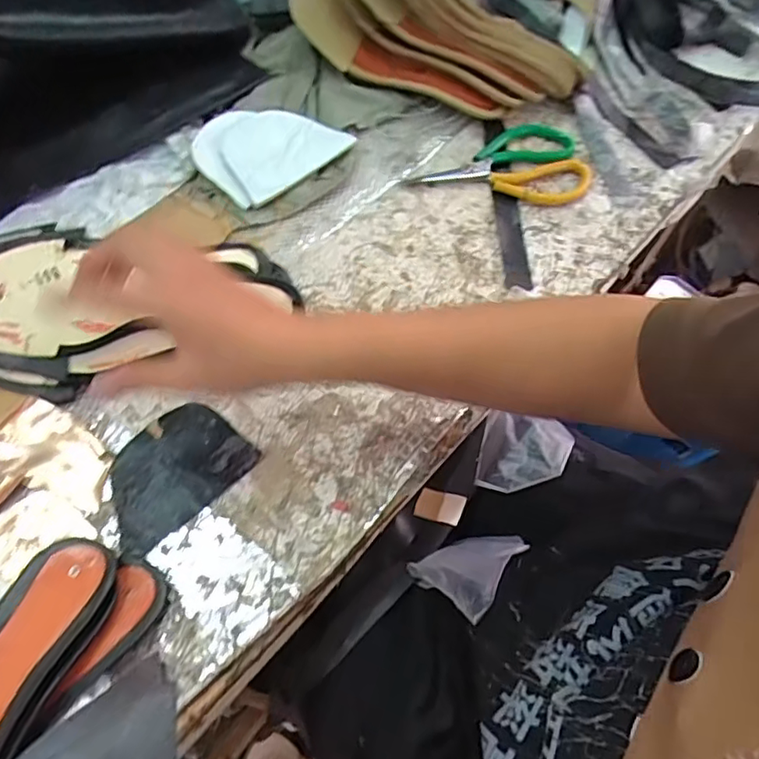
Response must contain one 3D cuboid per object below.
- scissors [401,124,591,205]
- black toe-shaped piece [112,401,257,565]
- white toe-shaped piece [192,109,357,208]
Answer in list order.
[{"bbox_3d":[0.125,-0.211,0.575,0.174,0.014,0.100,-12,64,-10],"label":"scissors"},{"bbox_3d":[-0.153,0.066,0.422,0.106,0.006,0.075,-40,72,-21],"label":"black toe-shaped piece"},{"bbox_3d":[-0.113,-0.236,0.567,0.134,0.023,0.100,-40,72,-21],"label":"white toe-shaped piece"}]

